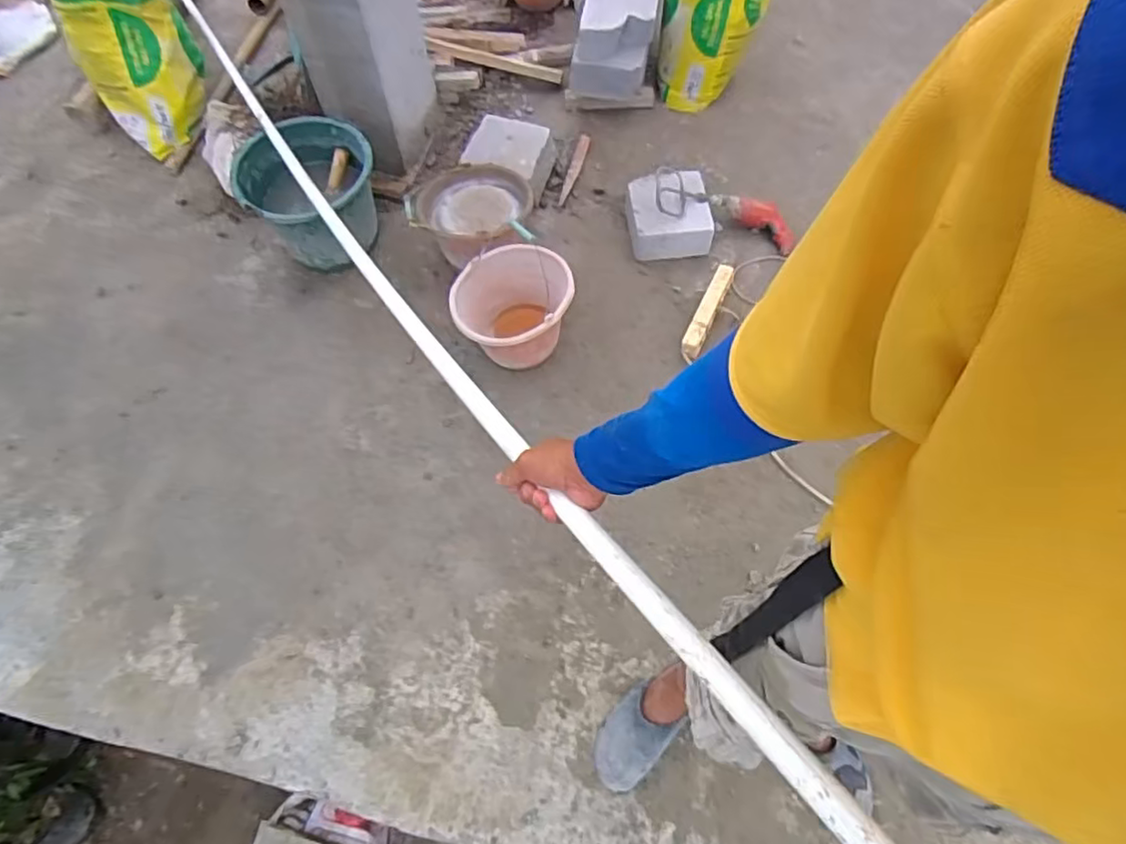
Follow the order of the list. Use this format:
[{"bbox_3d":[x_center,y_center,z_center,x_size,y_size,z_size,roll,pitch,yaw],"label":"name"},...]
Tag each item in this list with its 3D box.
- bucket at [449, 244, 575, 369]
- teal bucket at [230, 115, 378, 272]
[{"bbox_3d":[-0.117,-0.254,1.560,0.275,0.202,0.270,-1,63,1],"label":"bucket"},{"bbox_3d":[-0.638,-0.573,1.699,0.337,0.236,0.290,-31,67,-14],"label":"teal bucket"}]

